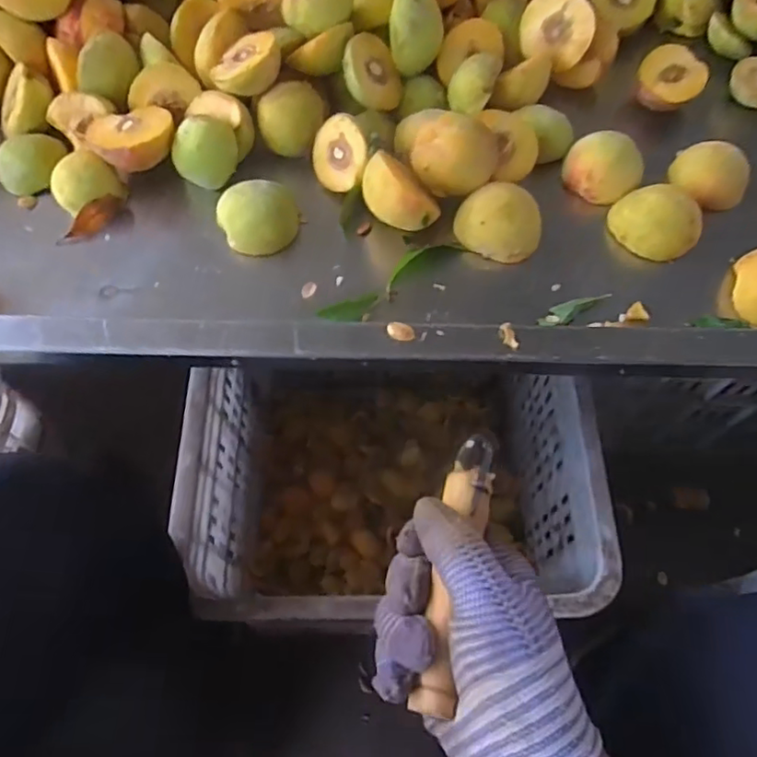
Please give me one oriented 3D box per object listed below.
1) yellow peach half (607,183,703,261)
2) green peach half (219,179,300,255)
[{"bbox_3d":[0.219,-0.124,0.481,0.064,0.046,0.063,0,64,-1],"label":"yellow peach half"},{"bbox_3d":[-0.092,-0.127,0.476,0.062,0.034,0.050,-13,65,-7],"label":"green peach half"}]

